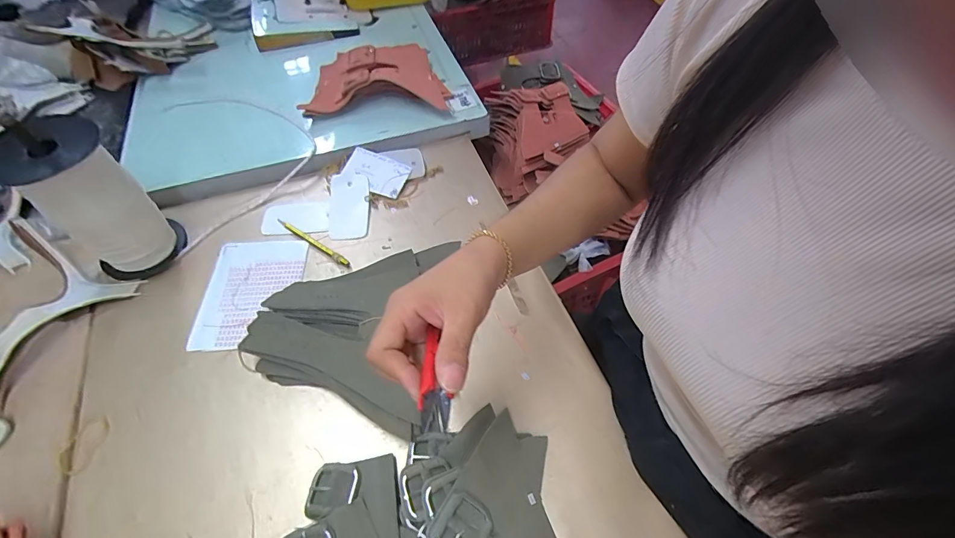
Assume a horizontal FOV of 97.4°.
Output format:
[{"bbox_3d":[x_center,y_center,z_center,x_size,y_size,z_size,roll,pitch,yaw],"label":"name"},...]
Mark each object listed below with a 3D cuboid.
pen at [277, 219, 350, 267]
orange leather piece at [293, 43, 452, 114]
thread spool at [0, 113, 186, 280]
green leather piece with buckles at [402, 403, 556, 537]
[{"bbox_3d":[-0.215,-0.035,0.546,0.126,0.008,0.008,30,61,20],"label":"pen"},{"bbox_3d":[-0.166,-0.309,0.680,0.223,0.052,0.154,-10,56,-5],"label":"orange leather piece"},{"bbox_3d":[-0.416,-0.066,0.469,0.076,0.186,0.095,33,62,21],"label":"thread spool"},{"bbox_3d":[0.001,0.211,0.356,0.126,0.040,0.163,-3,56,-1],"label":"green leather piece with buckles"}]

